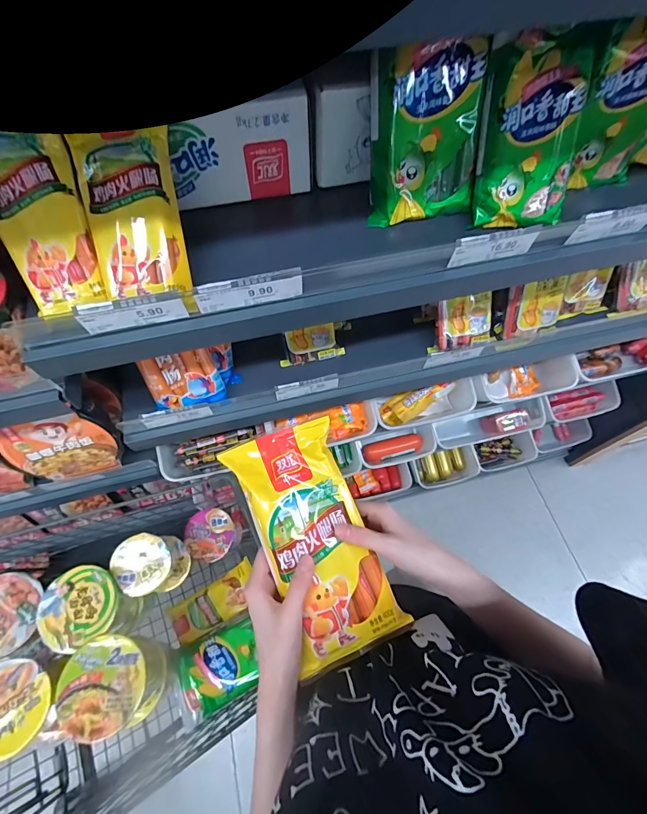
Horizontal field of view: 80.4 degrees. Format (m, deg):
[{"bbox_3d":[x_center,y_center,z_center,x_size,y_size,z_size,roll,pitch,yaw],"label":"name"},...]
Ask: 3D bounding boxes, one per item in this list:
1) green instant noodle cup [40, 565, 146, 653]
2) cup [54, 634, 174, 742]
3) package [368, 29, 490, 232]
[{"bbox_3d":[-0.427,0.374,0.718,0.137,0.125,0.126,0,63,-1],"label":"green instant noodle cup"},{"bbox_3d":[-0.354,0.465,0.658,0.133,0.124,0.128,0,63,-1],"label":"cup"},{"bbox_3d":[0.115,-0.303,0.433,0.116,0.160,0.040,-9,38,-6],"label":"package"}]

